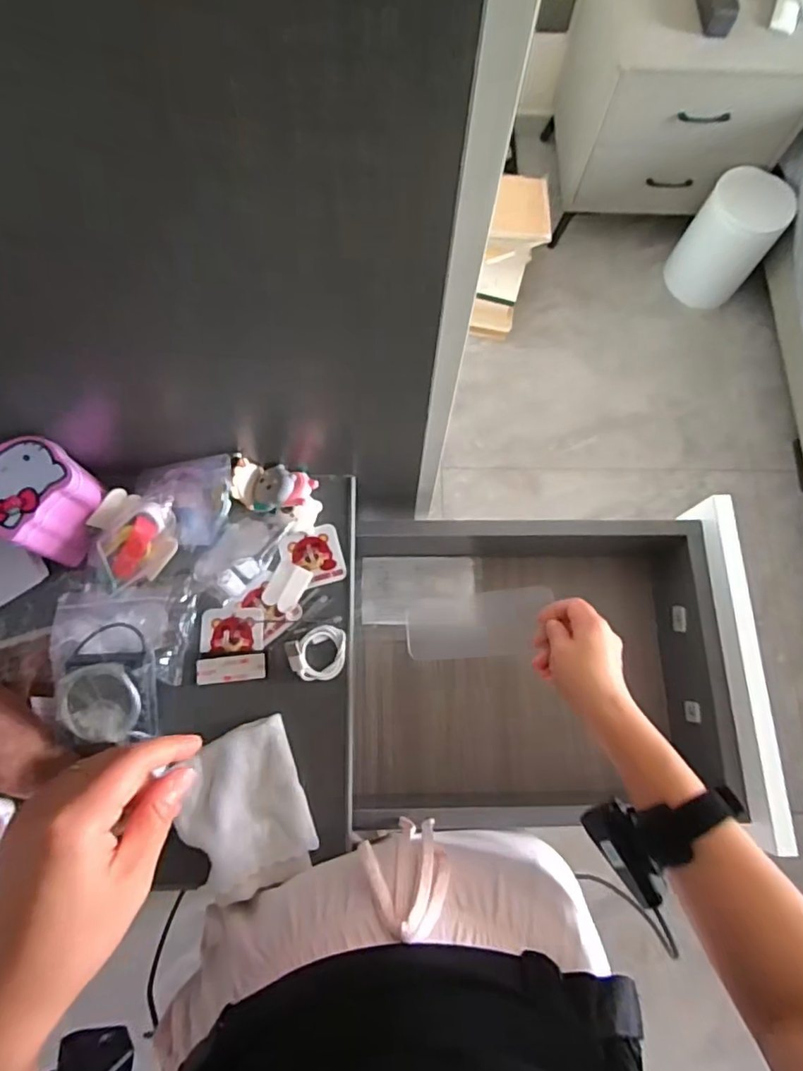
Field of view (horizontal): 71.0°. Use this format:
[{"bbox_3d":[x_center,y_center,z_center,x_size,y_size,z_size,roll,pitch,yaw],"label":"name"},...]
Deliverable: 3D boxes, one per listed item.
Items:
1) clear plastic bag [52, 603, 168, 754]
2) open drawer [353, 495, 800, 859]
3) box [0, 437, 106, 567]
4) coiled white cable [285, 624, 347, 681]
[{"bbox_3d":[-0.247,0.112,0.476,0.086,0.039,0.121,-6,74,-3],"label":"clear plastic bag"},{"bbox_3d":[0.142,0.126,0.600,0.395,0.136,0.310,0,74,-2],"label":"open drawer"},{"bbox_3d":[-0.313,-0.030,0.492,0.077,0.078,0.086,32,76,7],"label":"box"},{"bbox_3d":[-0.074,0.105,0.501,0.052,0.022,0.047,-14,75,-5],"label":"coiled white cable"}]

